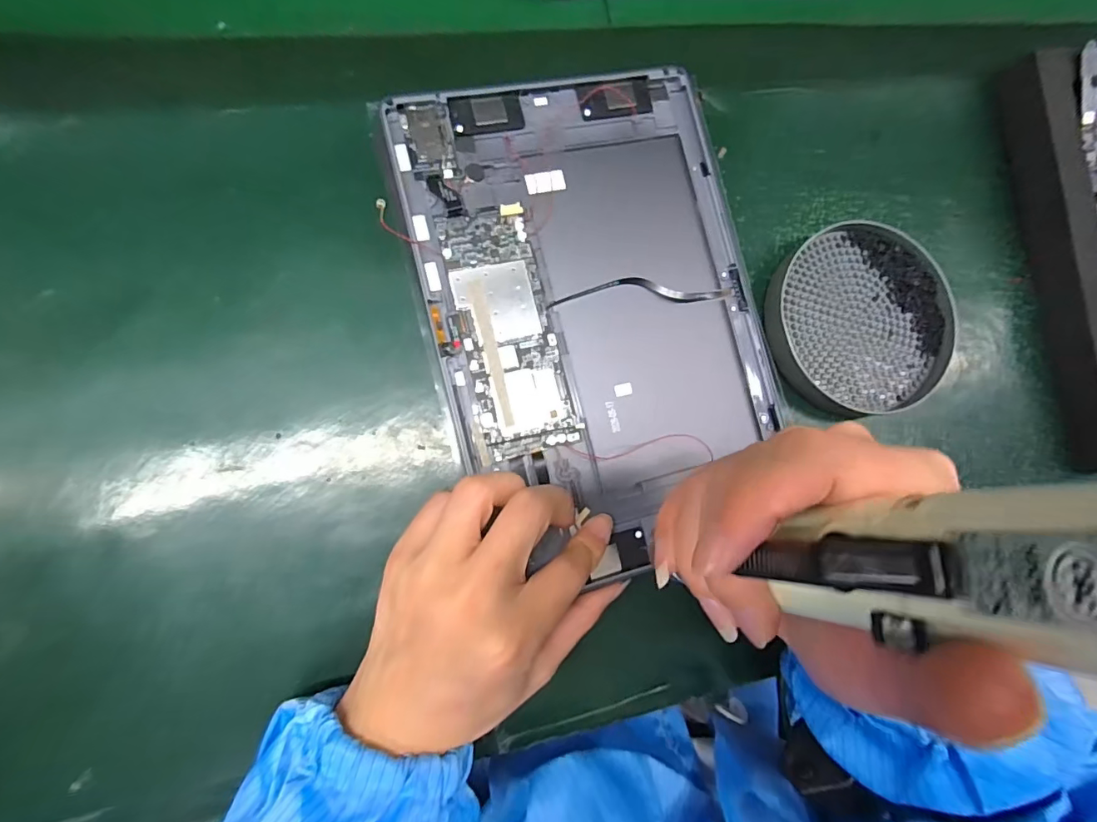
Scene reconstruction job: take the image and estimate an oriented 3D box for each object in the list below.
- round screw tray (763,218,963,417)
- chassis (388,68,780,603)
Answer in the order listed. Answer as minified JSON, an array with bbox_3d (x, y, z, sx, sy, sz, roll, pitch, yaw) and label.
[{"bbox_3d":[0.186,-0.055,0.296,0.114,0.018,0.111,1,85,-8],"label":"round screw tray"},{"bbox_3d":[0.025,-0.051,0.253,0.165,0.013,0.243,-13,87,-9],"label":"chassis"}]

